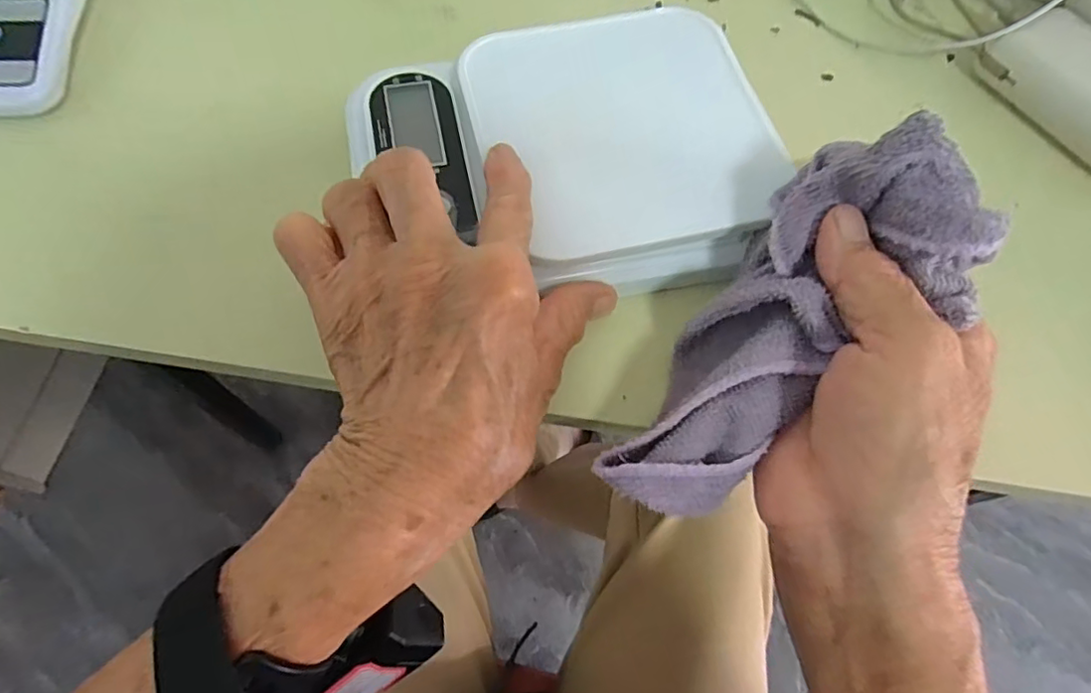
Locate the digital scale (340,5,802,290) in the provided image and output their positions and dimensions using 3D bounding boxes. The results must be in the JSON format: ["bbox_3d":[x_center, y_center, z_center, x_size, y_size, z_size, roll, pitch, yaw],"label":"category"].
[{"bbox_3d":[0.010,-0.089,0.277,0.184,0.034,0.142,-11,66,-9],"label":"digital scale"}]

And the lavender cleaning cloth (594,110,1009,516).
[{"bbox_3d":[0.086,-0.003,0.215,0.068,0.051,0.151,40,94,14],"label":"lavender cleaning cloth"}]

